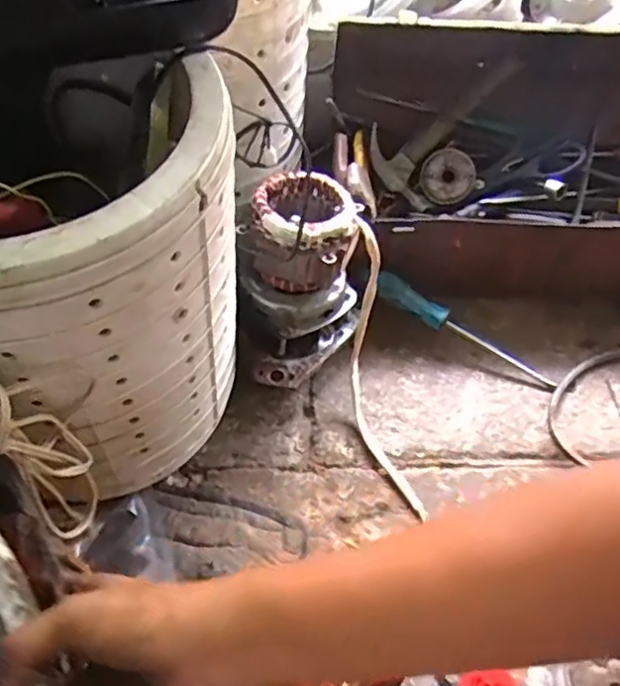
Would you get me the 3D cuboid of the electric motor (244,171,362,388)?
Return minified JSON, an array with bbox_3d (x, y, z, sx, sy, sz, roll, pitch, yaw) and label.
[{"bbox_3d":[-0.007,-0.057,0.659,0.115,0.184,0.164,2,56,-1],"label":"electric motor"}]

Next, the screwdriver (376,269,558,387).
[{"bbox_3d":[0.172,-0.012,0.711,0.225,0.021,0.028,31,59,-1],"label":"screwdriver"}]

